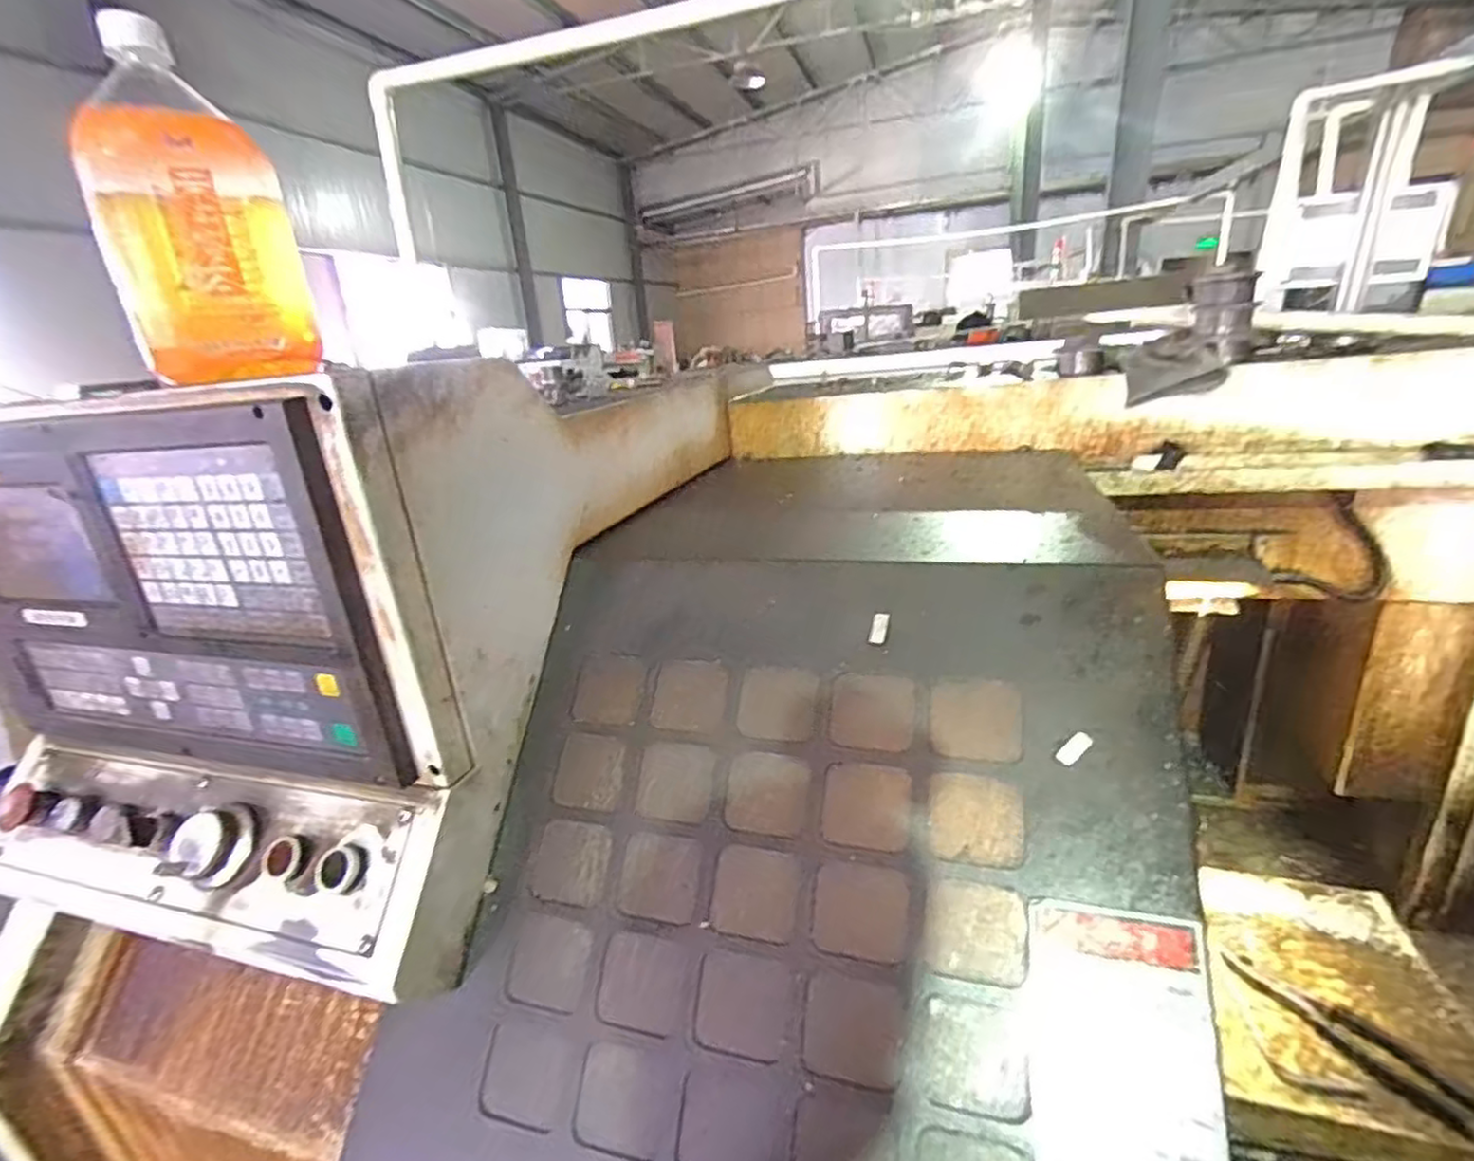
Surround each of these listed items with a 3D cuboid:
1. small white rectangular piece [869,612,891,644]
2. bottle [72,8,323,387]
[{"bbox_3d":[0.105,0.035,0.490,0.011,0.023,0.004,12,-5,18],"label":"small white rectangular piece"},{"bbox_3d":[-0.330,-0.230,0.408,0.089,0.192,0.081,-12,19,-23],"label":"bottle"}]

